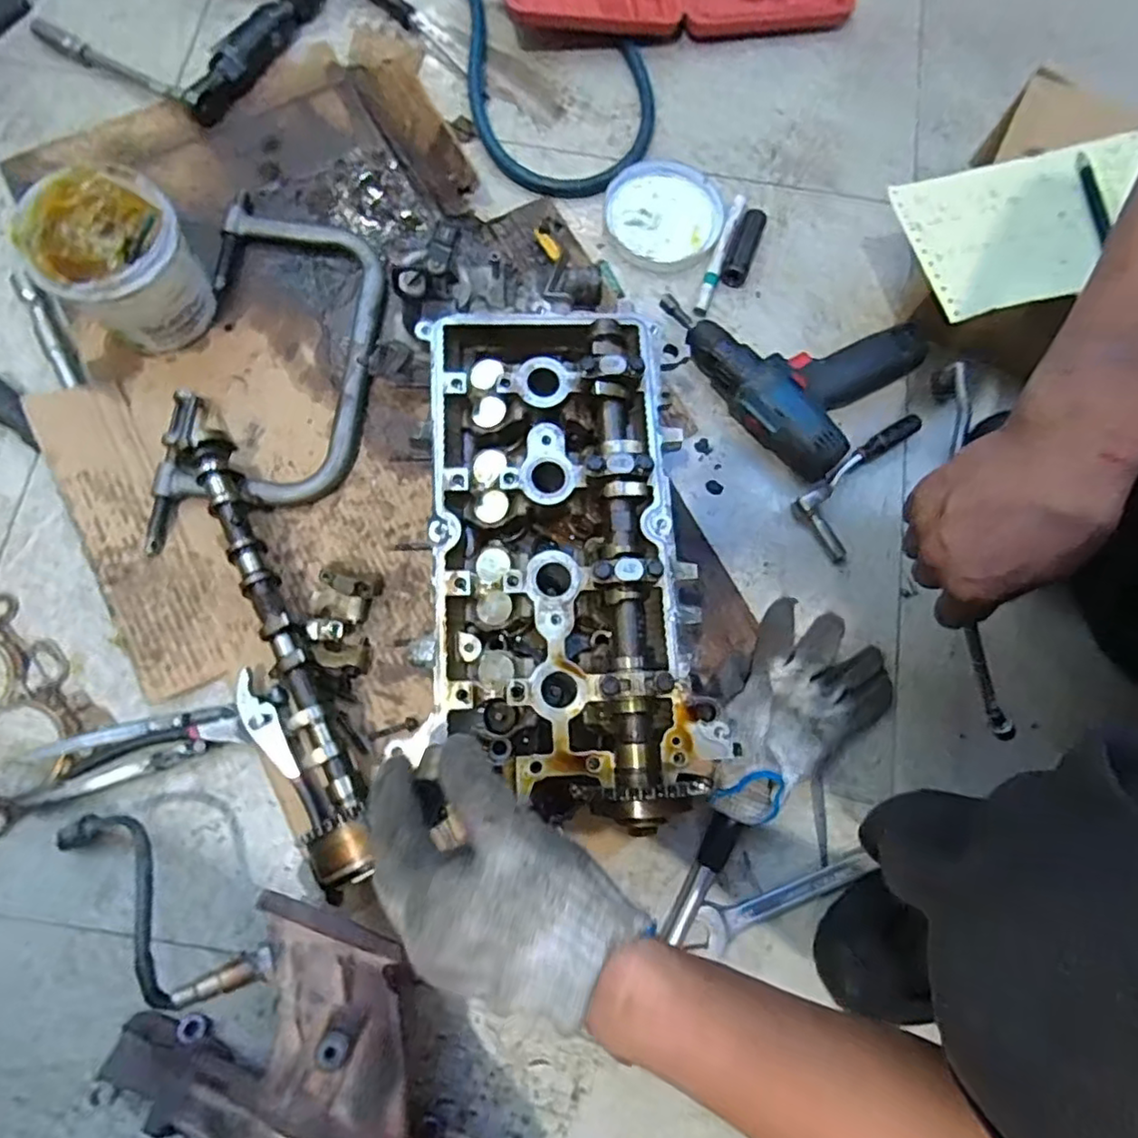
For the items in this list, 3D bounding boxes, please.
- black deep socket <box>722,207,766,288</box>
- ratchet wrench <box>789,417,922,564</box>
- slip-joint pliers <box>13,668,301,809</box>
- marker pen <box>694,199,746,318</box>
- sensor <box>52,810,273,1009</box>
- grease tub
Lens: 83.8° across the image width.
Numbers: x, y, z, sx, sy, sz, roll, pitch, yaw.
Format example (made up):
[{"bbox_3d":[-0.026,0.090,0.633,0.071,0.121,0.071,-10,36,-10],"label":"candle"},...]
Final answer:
[{"bbox_3d":[0.179,-0.330,0.648,0.027,0.021,0.089,19,77,3],"label":"black deep socket"},{"bbox_3d":[0.282,-0.077,0.591,0.151,0.021,0.067,-38,81,-9],"label":"ratchet wrench"},{"bbox_3d":[-0.329,0.138,0.520,0.204,0.025,0.081,-6,77,-3],"label":"slip-joint pliers"},{"bbox_3d":[0.156,-0.324,0.643,0.015,0.010,0.144,21,77,3],"label":"marker pen"},{"bbox_3d":[-0.298,0.227,0.445,0.223,0.049,0.065,25,77,27],"label":"sensor"},{"bbox_3d":[-0.392,-0.270,0.570,0.113,0.105,0.113,0,77,-1],"label":"grease tub"}]

